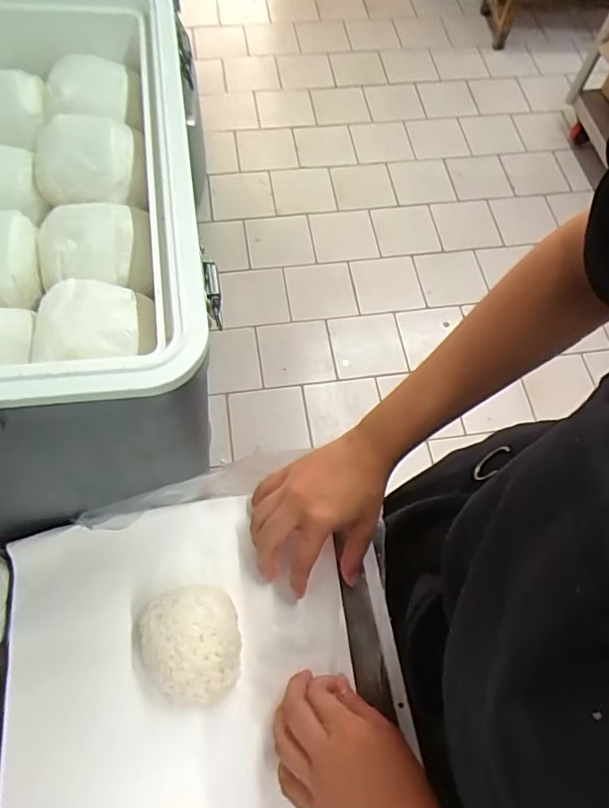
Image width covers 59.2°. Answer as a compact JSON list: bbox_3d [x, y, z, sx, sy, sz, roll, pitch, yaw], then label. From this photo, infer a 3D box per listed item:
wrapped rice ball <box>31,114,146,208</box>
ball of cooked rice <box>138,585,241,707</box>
[{"bbox_3d":[-0.156,-0.179,0.384,0.075,0.040,0.070,-11,66,-8],"label":"wrapped rice ball"},{"bbox_3d":[-0.090,0.189,0.420,0.078,0.039,0.084,-11,66,-8],"label":"ball of cooked rice"}]

